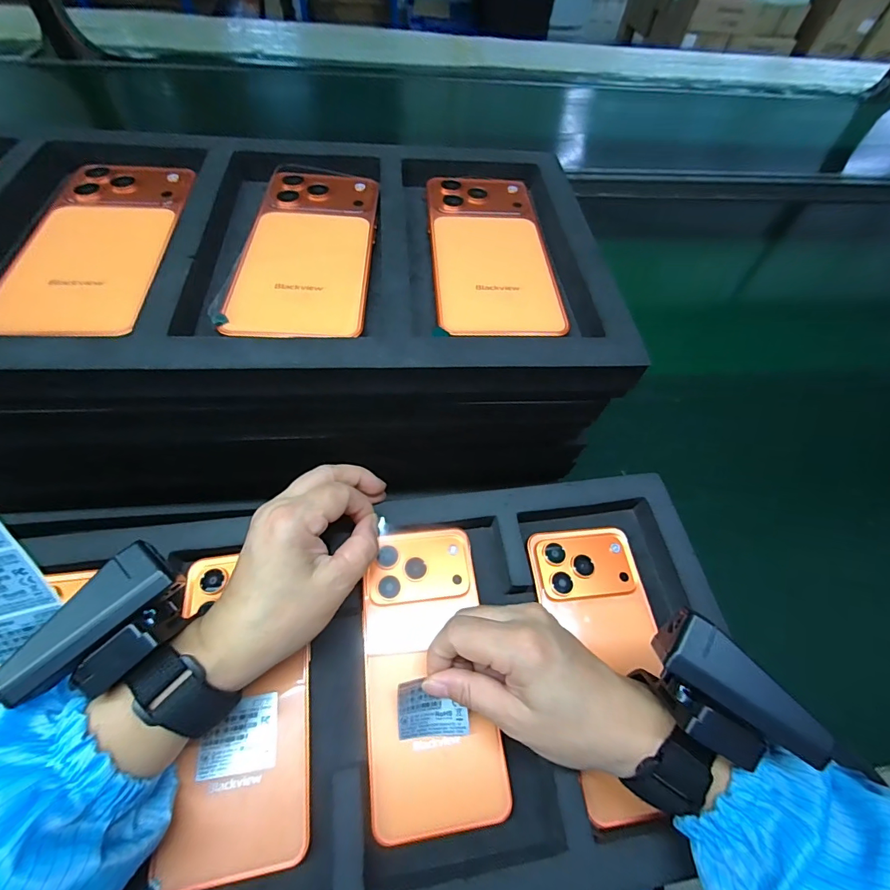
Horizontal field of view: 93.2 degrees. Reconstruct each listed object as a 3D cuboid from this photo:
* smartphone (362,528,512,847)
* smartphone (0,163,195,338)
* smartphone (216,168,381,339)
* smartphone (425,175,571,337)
[{"bbox_3d":[-0.010,0.131,0.254,0.076,0.018,0.160,-2,61,-6],"label":"smartphone"},{"bbox_3d":[-0.203,-0.119,0.248,0.074,0.014,0.148,-3,59,-7],"label":"smartphone"},{"bbox_3d":[-0.083,-0.123,0.259,0.075,0.006,0.156,2,58,-4],"label":"smartphone"},{"bbox_3d":[0.029,-0.127,0.271,0.075,0.006,0.154,-1,58,-6],"label":"smartphone"}]

